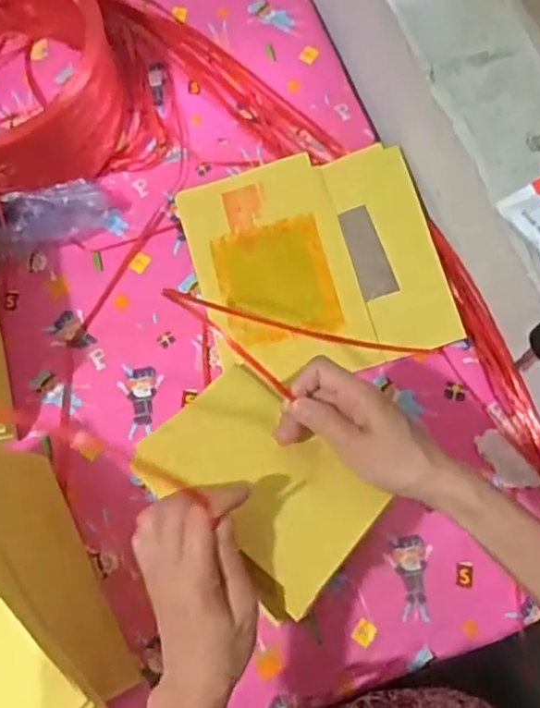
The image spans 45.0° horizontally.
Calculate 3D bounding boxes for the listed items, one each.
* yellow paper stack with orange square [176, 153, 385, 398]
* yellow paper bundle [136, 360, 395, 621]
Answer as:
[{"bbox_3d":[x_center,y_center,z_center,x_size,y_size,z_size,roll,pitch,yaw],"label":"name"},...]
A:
[{"bbox_3d":[0.005,-0.090,0.698,0.165,0.017,0.247,-15,74,-3],"label":"yellow paper stack with orange square"},{"bbox_3d":[-0.005,0.096,0.482,0.162,0.015,0.122,45,56,8],"label":"yellow paper bundle"}]

